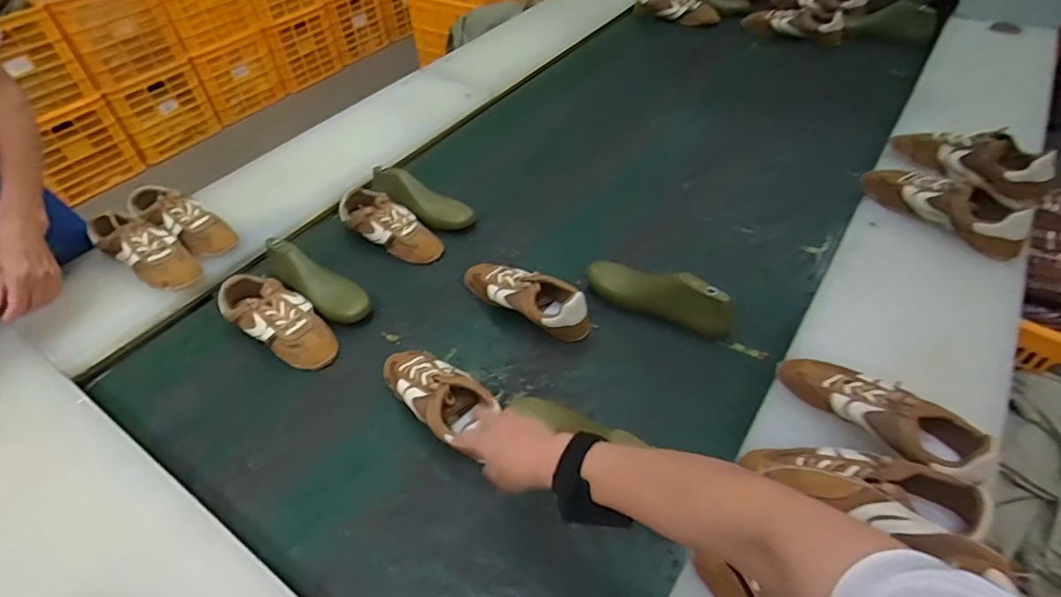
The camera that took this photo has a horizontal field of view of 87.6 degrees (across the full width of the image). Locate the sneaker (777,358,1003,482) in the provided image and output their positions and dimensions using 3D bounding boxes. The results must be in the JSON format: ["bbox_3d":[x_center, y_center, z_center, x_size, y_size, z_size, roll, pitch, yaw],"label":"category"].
[{"bbox_3d":[0.402,0.129,0.647,0.209,0.078,0.093,28,53,28],"label":"sneaker"}]

